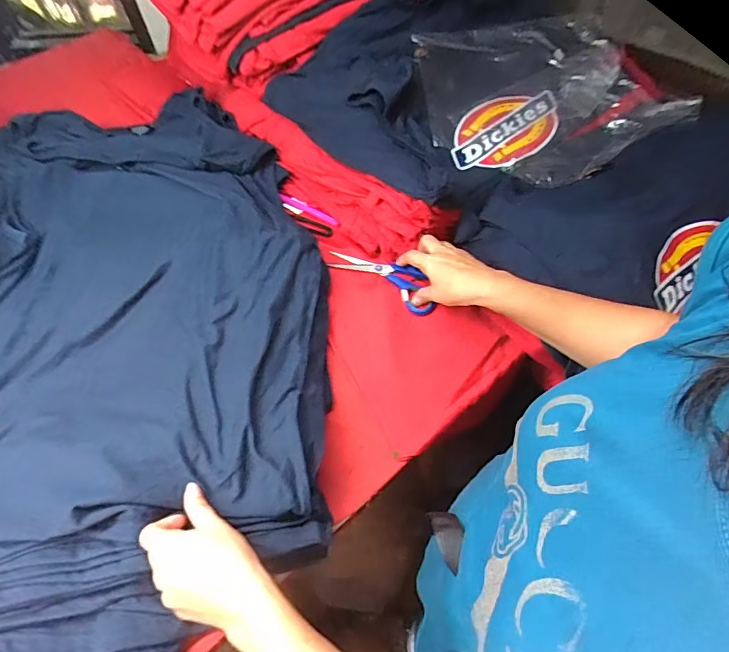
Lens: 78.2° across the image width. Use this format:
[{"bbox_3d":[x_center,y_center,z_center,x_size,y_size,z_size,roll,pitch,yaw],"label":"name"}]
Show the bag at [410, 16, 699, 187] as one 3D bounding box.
[{"bbox_3d":[0.302,-0.409,0.773,0.430,0.078,0.342,-22,57,-11],"label":"bag"}]

